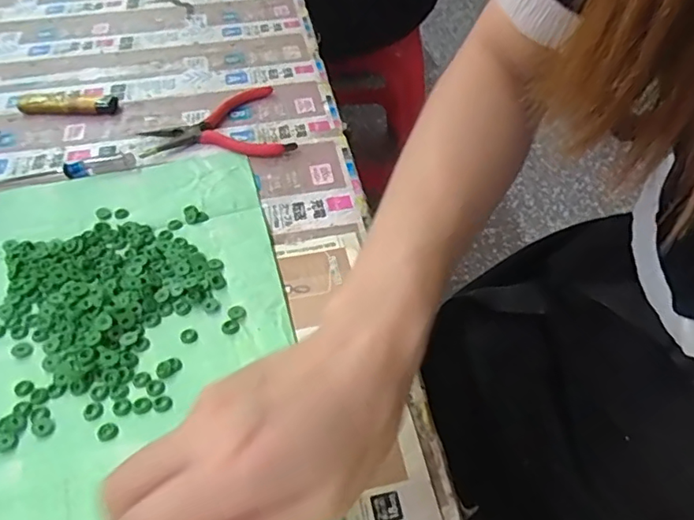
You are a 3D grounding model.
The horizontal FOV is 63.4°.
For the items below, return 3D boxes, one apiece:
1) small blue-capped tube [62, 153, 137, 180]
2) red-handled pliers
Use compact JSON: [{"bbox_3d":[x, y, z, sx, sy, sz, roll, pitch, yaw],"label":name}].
[{"bbox_3d":[-0.184,-0.069,0.418,0.051,0.011,0.012,-8,47,-8],"label":"small blue-capped tube"},{"bbox_3d":[-0.108,-0.108,0.457,0.114,0.008,0.099,-14,48,-13],"label":"red-handled pliers"}]

